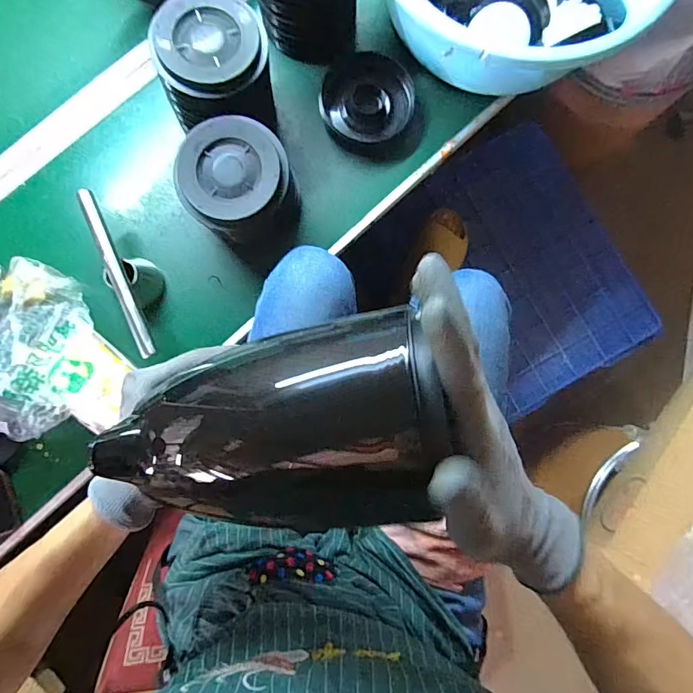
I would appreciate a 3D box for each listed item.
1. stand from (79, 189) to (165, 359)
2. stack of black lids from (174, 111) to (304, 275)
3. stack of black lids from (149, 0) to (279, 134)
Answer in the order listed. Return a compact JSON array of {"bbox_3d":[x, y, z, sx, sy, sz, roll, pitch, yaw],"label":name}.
[{"bbox_3d":[-0.250,-0.084,0.539,0.041,0.080,0.200,-22,86,-3],"label":"stand"},{"bbox_3d":[-0.122,-0.183,0.540,0.125,0.113,0.121,36,85,2],"label":"stack of black lids"},{"bbox_3d":[-0.150,-0.321,0.533,0.120,0.112,0.106,-4,85,-2],"label":"stack of black lids"}]

